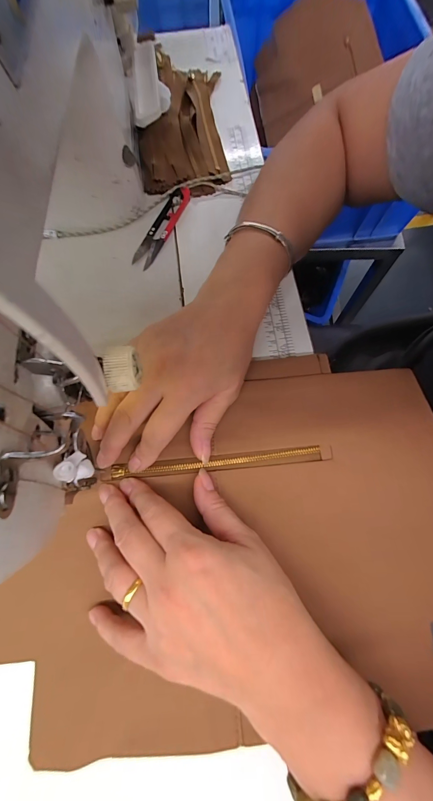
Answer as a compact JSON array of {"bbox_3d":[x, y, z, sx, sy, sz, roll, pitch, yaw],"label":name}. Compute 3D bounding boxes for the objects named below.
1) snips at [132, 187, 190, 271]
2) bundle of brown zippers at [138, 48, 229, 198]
[{"bbox_3d":[-0.056,-0.184,0.311,0.023,0.008,0.104,25,74,10],"label":"snips"},{"bbox_3d":[-0.042,-0.339,0.354,0.096,0.031,0.220,-4,72,0],"label":"bundle of brown zippers"}]

